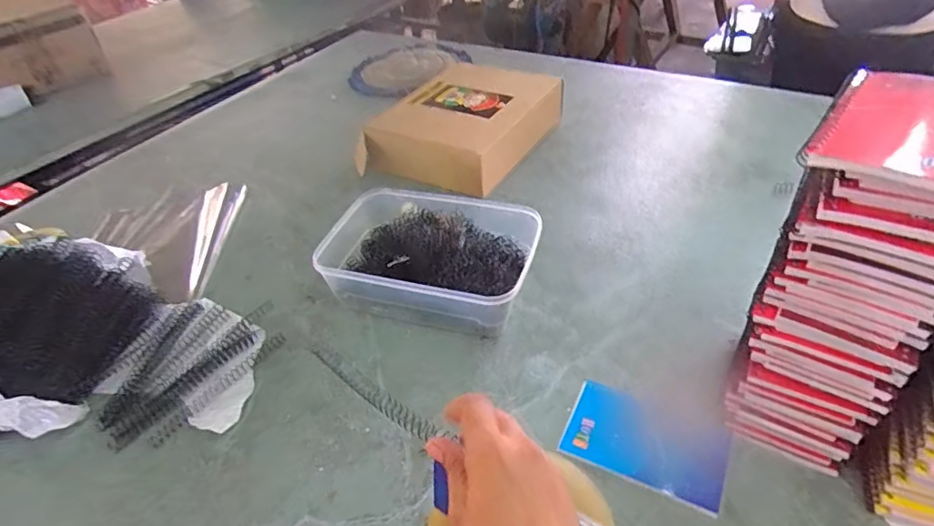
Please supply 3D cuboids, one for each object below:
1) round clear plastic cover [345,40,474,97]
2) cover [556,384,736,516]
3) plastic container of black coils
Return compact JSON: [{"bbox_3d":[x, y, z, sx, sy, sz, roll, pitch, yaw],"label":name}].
[{"bbox_3d":[-0.137,-0.430,1.173,0.240,0.025,0.221,-5,44,5],"label":"round clear plastic cover"},{"bbox_3d":[0.155,0.154,0.469,0.130,0.009,0.083,17,48,22],"label":"cover"},{"bbox_3d":[-0.042,-0.007,0.621,0.233,0.066,0.178,7,45,13],"label":"plastic container of black coils"}]

